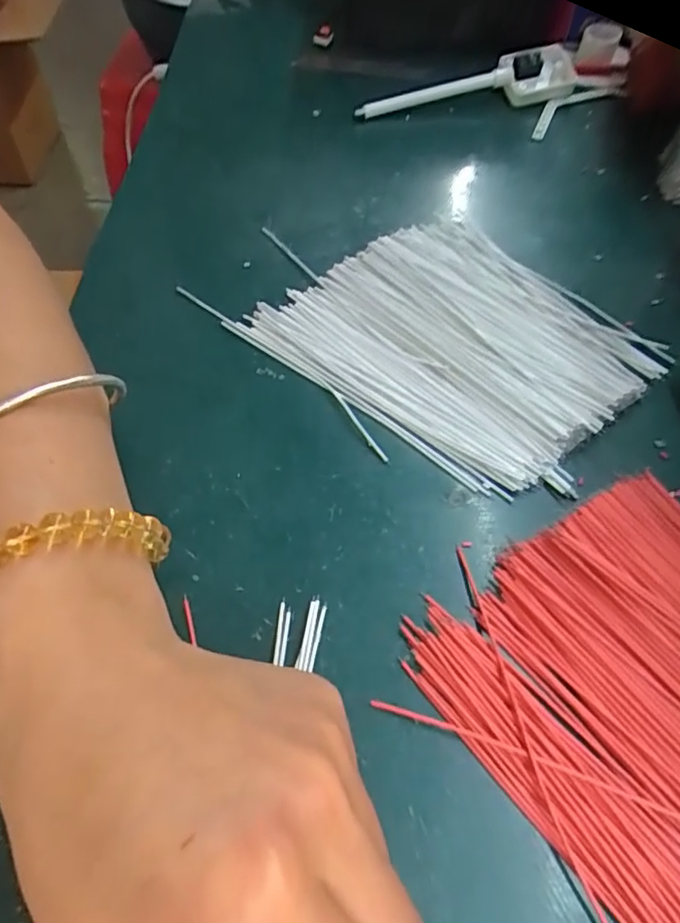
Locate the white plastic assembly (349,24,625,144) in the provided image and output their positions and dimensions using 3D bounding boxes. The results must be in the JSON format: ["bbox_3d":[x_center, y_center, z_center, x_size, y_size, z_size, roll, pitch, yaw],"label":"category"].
[{"bbox_3d":[0.119,-0.253,0.401,0.207,0.033,0.069,-17,57,-14],"label":"white plastic assembly"}]

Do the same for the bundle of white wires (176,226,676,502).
[{"bbox_3d":[0.047,-0.066,0.280,0.177,0.014,0.137,38,62,22],"label":"bundle of white wires"}]

